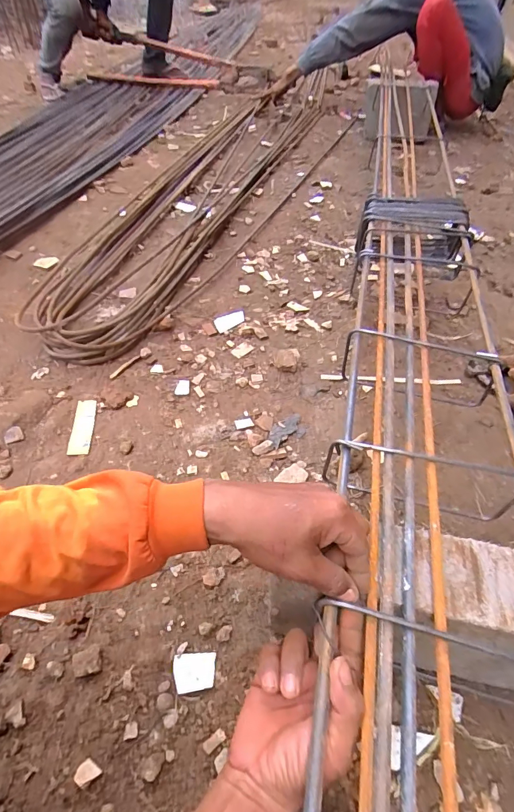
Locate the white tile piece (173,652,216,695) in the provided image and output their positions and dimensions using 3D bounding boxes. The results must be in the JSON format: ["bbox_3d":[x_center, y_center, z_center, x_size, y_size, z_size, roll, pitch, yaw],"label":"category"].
[{"bbox_3d":[-0.072,0.308,0.464,0.047,0.006,0.038,-7,49,-5],"label":"white tile piece"}]

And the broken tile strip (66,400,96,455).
[{"bbox_3d":[-0.295,0.035,0.678,0.036,0.012,0.108,-3,49,-2],"label":"broken tile strip"}]

